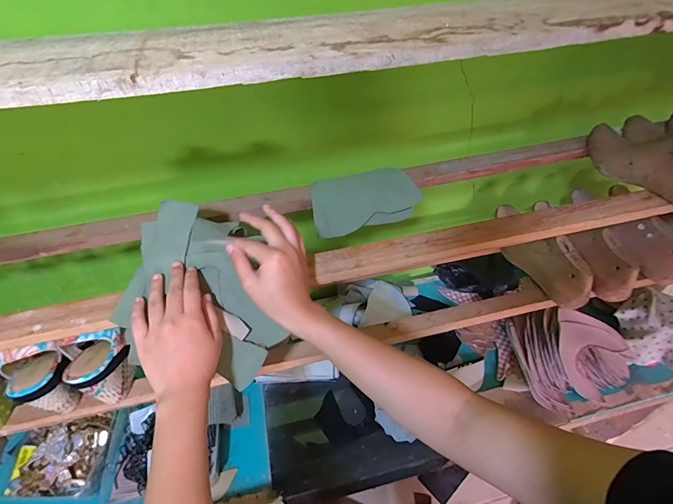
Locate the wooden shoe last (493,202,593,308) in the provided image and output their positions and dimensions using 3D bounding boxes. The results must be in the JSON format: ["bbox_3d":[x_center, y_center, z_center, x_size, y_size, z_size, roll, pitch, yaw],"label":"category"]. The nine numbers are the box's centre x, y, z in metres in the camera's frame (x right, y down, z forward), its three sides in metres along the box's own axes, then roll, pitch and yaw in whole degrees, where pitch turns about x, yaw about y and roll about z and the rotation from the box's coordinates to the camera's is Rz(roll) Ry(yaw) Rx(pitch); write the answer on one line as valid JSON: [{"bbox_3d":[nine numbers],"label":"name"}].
[{"bbox_3d":[0.368,-0.014,0.692,0.066,0.074,0.259,-7,44,-5],"label":"wooden shoe last"}]

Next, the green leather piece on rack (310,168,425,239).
[{"bbox_3d":[0.045,-0.083,0.589,0.170,0.058,0.077,-15,45,-12],"label":"green leather piece on rack"}]

